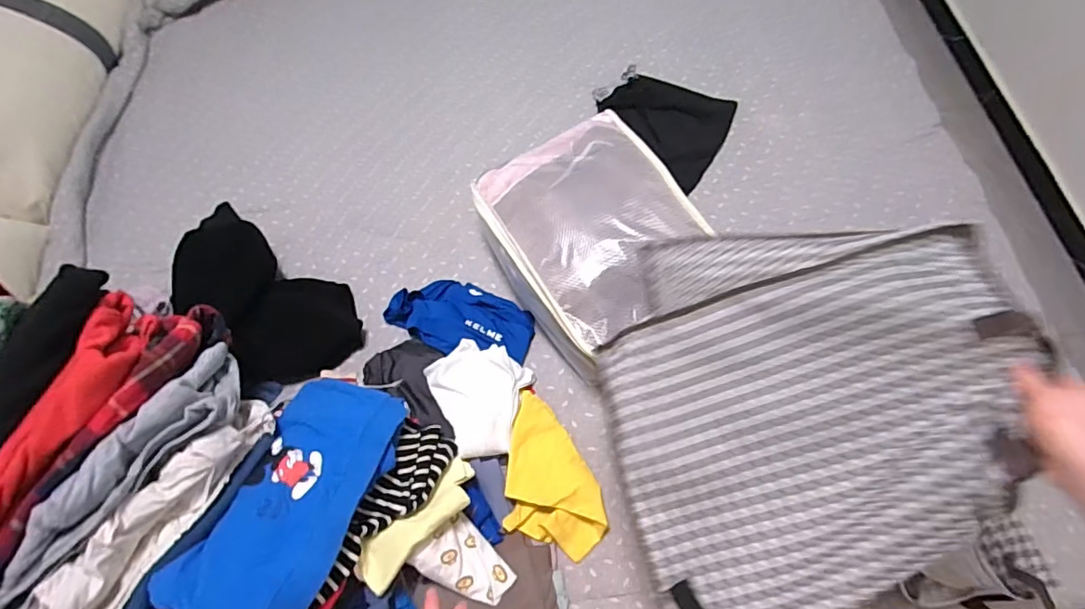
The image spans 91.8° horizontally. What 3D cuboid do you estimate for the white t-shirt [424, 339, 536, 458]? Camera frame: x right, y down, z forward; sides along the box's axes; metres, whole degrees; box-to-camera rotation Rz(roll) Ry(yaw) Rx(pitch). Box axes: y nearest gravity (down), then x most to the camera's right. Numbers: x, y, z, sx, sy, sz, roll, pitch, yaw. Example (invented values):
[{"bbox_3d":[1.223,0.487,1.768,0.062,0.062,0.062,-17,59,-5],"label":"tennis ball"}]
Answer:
[{"bbox_3d":[-0.097,0.154,0.923,0.168,0.035,0.205,-27,67,-6],"label":"white t-shirt"}]

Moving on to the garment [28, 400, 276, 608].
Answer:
[{"bbox_3d":[-0.518,0.286,0.693,0.099,0.089,0.390,27,59,13],"label":"garment"}]

